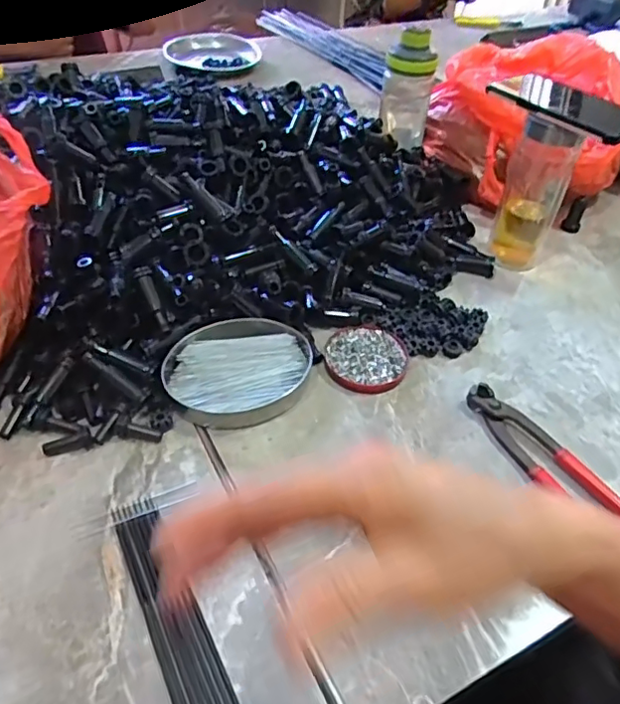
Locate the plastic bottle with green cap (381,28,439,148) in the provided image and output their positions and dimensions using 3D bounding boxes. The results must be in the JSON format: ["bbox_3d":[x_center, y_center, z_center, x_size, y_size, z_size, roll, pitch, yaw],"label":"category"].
[{"bbox_3d":[0.136,-0.365,0.786,0.069,0.134,0.066,9,45,4],"label":"plastic bottle with green cap"}]

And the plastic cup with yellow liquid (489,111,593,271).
[{"bbox_3d":[0.258,-0.189,0.655,0.065,0.179,0.079,20,47,13],"label":"plastic cup with yellow liquid"}]

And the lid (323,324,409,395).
[{"bbox_3d":[0.055,0.005,0.561,0.081,0.009,0.081,3,45,-3],"label":"lid"}]

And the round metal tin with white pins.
[{"bbox_3d":[-0.066,0.018,0.532,0.134,0.024,0.109,-6,46,-12],"label":"round metal tin with white pins"}]

